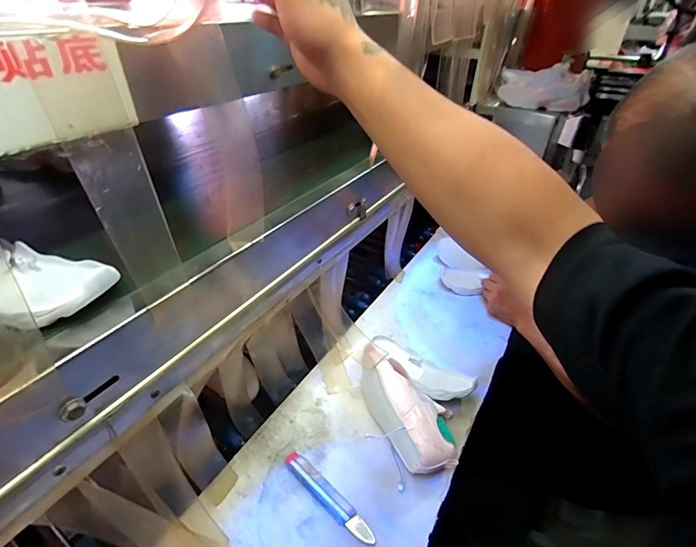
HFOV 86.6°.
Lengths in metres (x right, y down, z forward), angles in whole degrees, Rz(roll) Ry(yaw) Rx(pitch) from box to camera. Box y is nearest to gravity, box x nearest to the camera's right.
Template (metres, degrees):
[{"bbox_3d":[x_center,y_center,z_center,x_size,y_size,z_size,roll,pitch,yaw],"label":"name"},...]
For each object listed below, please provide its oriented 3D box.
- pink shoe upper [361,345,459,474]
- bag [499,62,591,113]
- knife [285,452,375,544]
[{"bbox_3d":[0.099,0.216,0.608,0.103,0.076,0.209,-16,41,-22],"label":"pink shoe upper"},{"bbox_3d":[0.565,-0.549,1.079,0.221,0.106,0.239,13,38,12],"label":"bag"},{"bbox_3d":[-0.029,0.315,0.525,0.162,0.015,0.029,30,46,32],"label":"knife"}]

